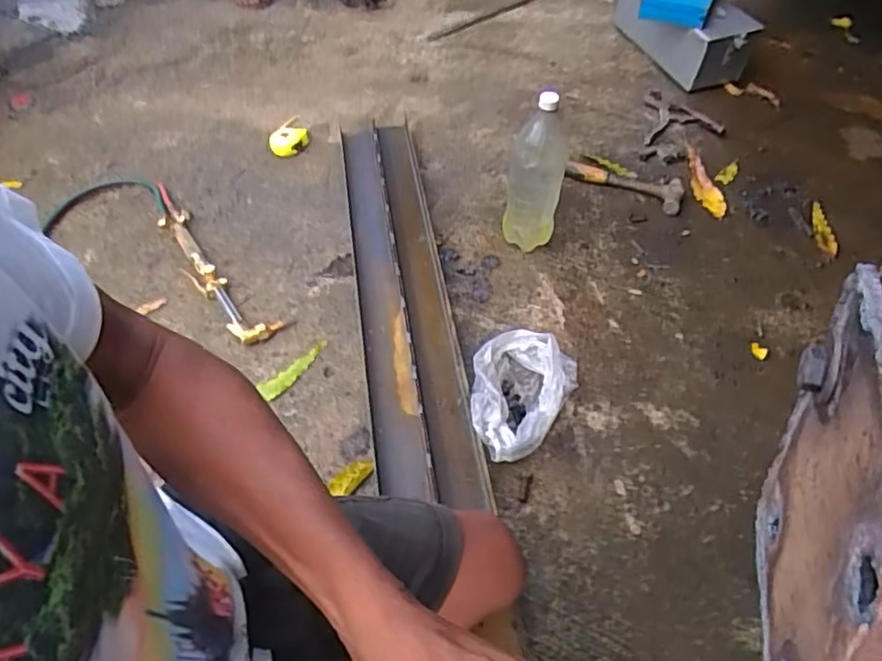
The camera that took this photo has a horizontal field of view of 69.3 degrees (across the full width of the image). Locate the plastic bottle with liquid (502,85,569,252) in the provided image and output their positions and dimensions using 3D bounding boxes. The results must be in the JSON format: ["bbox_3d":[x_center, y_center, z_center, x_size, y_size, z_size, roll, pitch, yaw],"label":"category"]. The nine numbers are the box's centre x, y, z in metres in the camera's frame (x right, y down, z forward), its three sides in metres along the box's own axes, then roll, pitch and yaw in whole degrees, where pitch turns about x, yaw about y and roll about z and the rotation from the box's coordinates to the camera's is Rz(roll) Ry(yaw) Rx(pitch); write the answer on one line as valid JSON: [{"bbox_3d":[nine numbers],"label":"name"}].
[{"bbox_3d":[0.160,-0.250,1.096,0.092,0.288,0.085,8,51,3],"label":"plastic bottle with liquid"}]

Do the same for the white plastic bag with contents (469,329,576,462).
[{"bbox_3d":[0.118,0.097,0.945,0.156,0.047,0.218,12,52,6],"label":"white plastic bag with contents"}]

